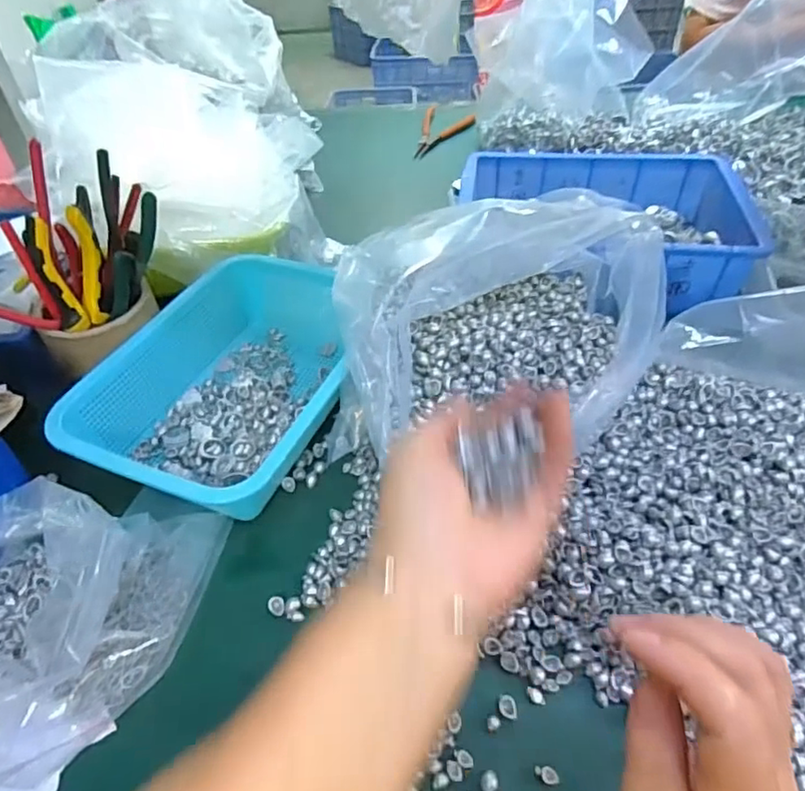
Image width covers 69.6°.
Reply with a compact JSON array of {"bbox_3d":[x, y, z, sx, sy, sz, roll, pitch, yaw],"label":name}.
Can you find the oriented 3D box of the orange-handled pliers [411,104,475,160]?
[{"bbox_3d":[0.073,-0.437,0.938,0.086,0.023,0.190,3,46,8],"label":"orange-handled pliers"}]

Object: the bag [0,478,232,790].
[{"bbox_3d":[-0.226,0.127,0.374,0.148,0.080,0.193,8,47,12],"label":"bag"}]

